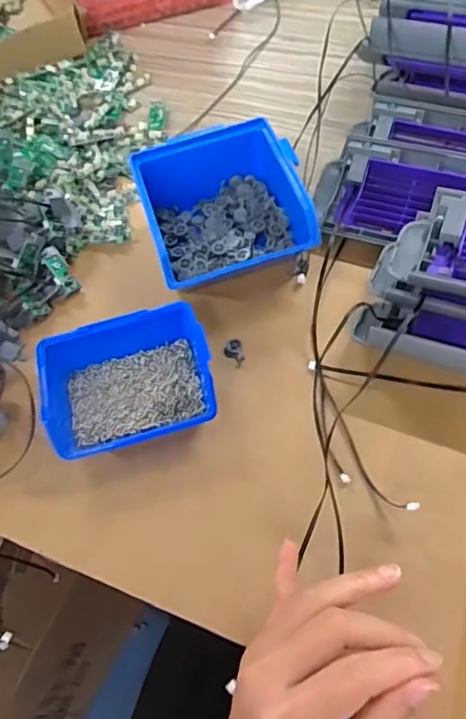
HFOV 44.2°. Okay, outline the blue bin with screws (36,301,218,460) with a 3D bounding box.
[{"bbox_3d":[-0.069,0.017,0.385,0.114,0.044,0.086,-20,58,-5],"label":"blue bin with screws"}]

